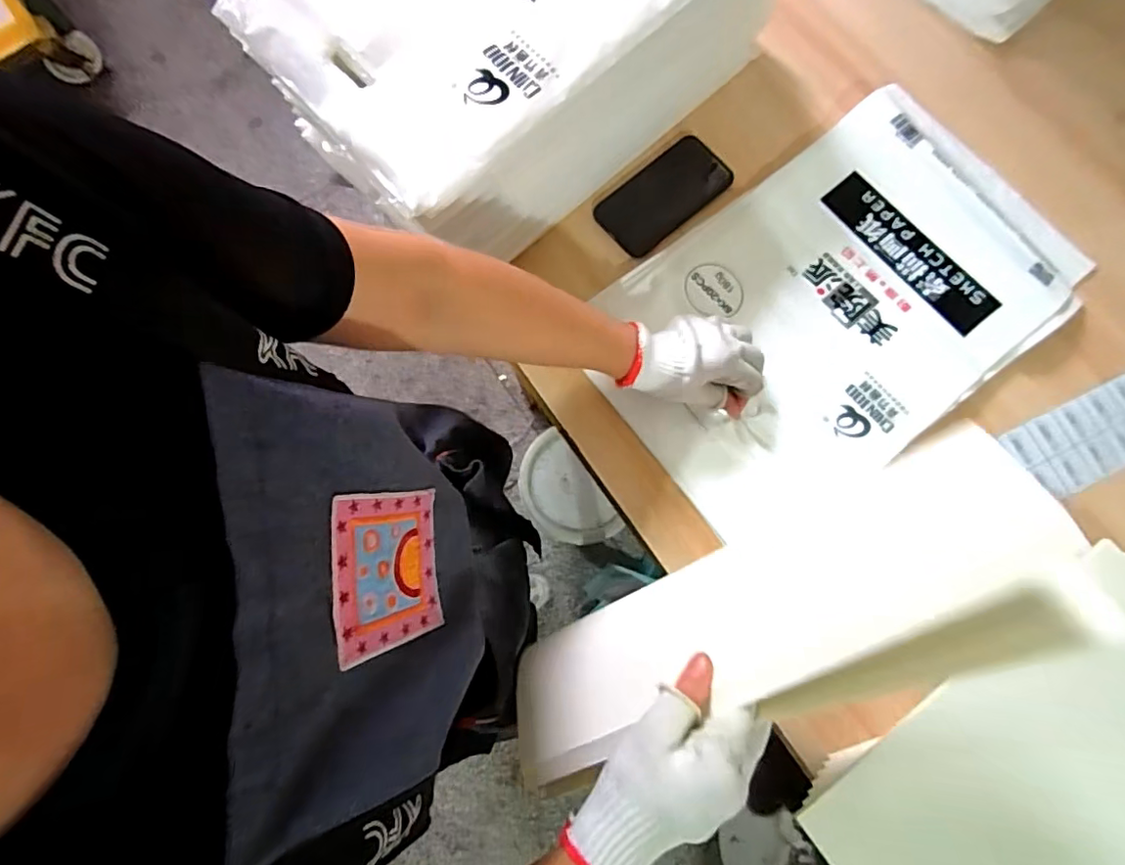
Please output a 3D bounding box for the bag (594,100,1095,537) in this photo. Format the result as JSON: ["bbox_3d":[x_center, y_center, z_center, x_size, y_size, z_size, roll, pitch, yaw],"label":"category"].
[{"bbox_3d":[0.278,-0.131,0.577,0.481,0.037,0.304,-36,80,-6],"label":"bag"}]

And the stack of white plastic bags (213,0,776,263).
[{"bbox_3d":[-0.031,-0.398,0.558,0.459,0.182,0.296,-41,80,-7],"label":"stack of white plastic bags"}]

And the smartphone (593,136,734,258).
[{"bbox_3d":[0.113,-0.262,0.618,0.152,0.014,0.078,-41,80,-7],"label":"smartphone"}]

